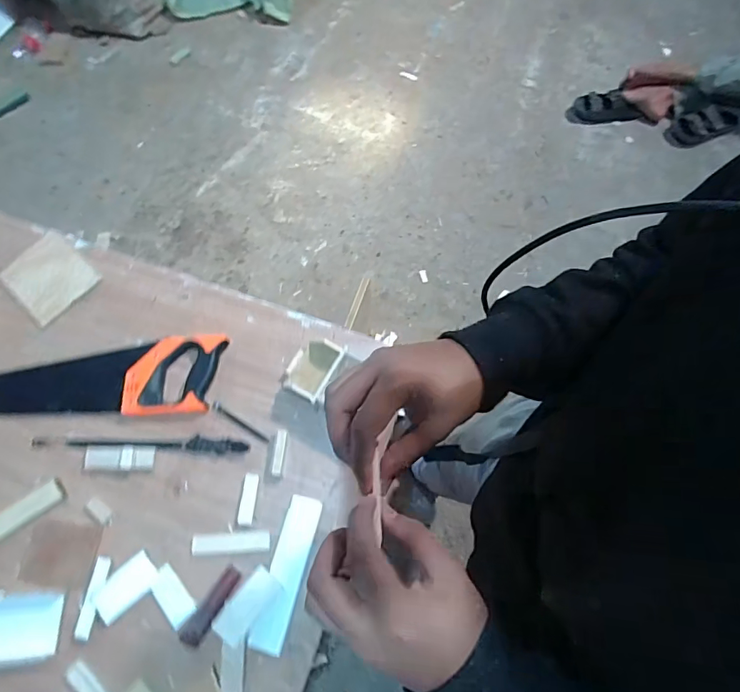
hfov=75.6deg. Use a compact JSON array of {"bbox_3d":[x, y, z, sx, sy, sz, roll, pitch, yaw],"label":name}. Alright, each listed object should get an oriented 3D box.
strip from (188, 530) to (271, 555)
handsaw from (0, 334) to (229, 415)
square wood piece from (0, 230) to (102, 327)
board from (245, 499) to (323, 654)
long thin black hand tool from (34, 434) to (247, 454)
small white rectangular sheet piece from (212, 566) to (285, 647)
[{"bbox_3d":[-0.188,0.264,0.641,0.104,0.006,0.026,-4,69,-1],"label":"strip"},{"bbox_3d":[-0.487,0.054,0.718,0.530,0.029,0.120,-3,69,0],"label":"handsaw"},{"bbox_3d":[-0.530,-0.118,0.783,0.131,0.011,0.116,41,75,15],"label":"square wood piece"},{"bbox_3d":[-0.110,0.297,0.633,0.044,0.015,0.187,14,70,6],"label":"board"},{"bbox_3d":[-0.334,0.140,0.685,0.313,0.021,0.022,1,69,1],"label":"long thin black hand tool"},{"bbox_3d":[-0.155,0.330,0.608,0.045,0.006,0.087,45,66,-1],"label":"small white rectangular sheet piece"}]

